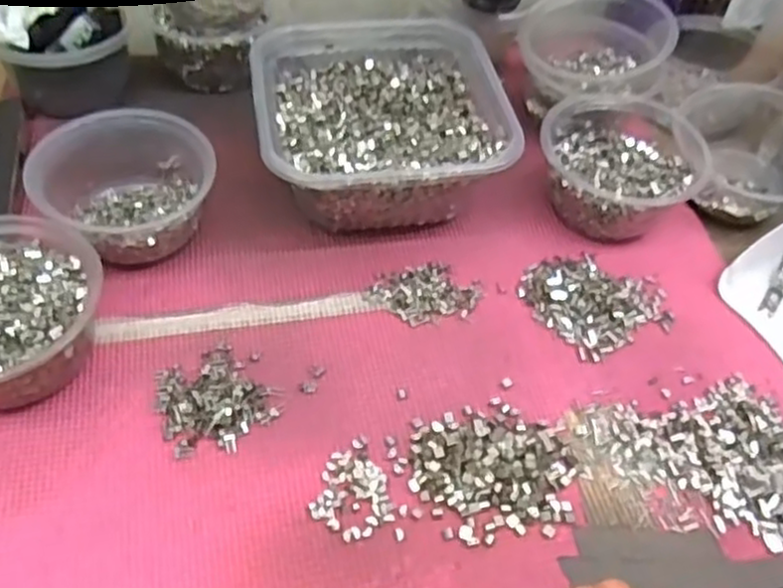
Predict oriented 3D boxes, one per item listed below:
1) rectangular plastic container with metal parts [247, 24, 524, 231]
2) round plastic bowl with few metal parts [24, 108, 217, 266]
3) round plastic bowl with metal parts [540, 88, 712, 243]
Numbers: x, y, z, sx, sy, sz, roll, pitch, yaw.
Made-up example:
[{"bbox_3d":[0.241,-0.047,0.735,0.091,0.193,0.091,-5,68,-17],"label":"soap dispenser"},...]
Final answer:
[{"bbox_3d":[-0.011,-0.128,0.542,0.169,0.076,0.174,-5,53,-8],"label":"rectangular plastic container with metal parts"},{"bbox_3d":[-0.174,-0.068,0.487,0.111,0.070,0.091,-33,62,-26],"label":"round plastic bowl with few metal parts"},{"bbox_3d":[0.166,-0.094,0.539,0.113,0.061,0.115,2,53,-3],"label":"round plastic bowl with metal parts"}]

